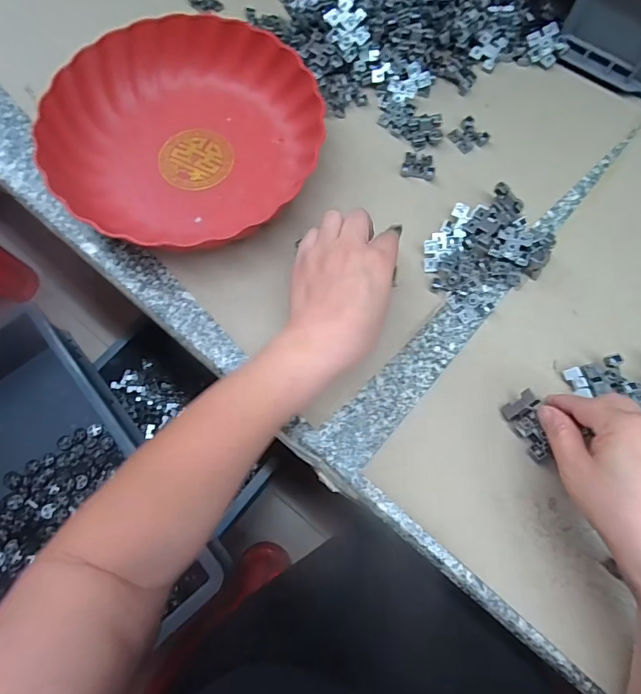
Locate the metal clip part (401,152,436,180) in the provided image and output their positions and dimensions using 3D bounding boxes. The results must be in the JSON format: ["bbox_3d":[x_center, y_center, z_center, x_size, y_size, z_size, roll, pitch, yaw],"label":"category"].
[{"bbox_3d":[0.097,-0.179,0.424,0.032,0.006,0.028,10,72,3],"label":"metal clip part"}]

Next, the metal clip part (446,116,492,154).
[{"bbox_3d":[0.150,-0.214,0.436,0.033,0.004,0.033,-35,76,-11],"label":"metal clip part"}]

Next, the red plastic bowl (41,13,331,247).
[{"bbox_3d":[-0.128,-0.198,0.403,0.231,0.051,0.230,33,75,10],"label":"red plastic bowl"}]

